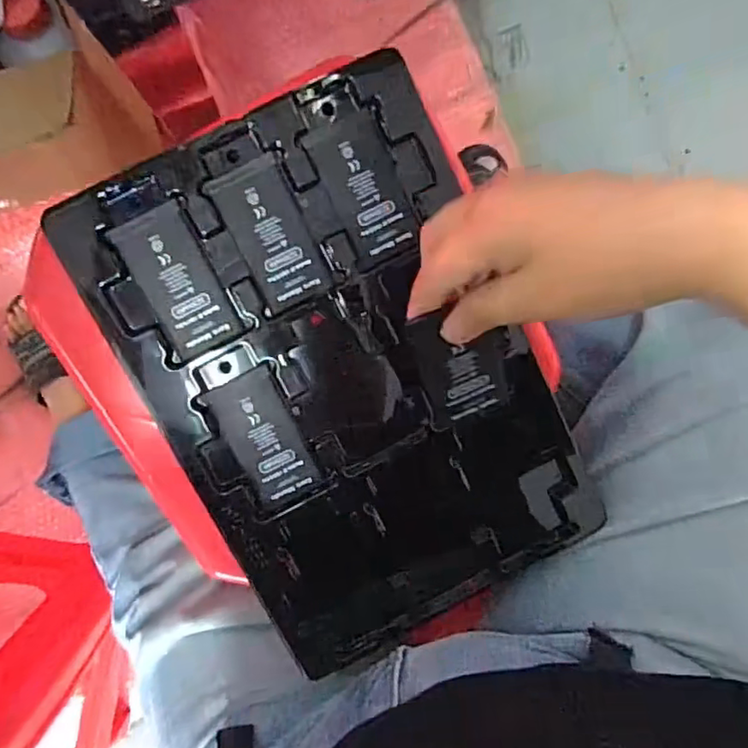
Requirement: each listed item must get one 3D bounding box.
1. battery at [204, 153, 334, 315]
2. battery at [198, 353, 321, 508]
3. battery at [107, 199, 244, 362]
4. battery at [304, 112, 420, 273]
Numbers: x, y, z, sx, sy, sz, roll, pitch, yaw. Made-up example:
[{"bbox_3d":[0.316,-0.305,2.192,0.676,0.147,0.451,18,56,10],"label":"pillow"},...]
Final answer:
[{"bbox_3d":[-0.060,-0.081,0.352,0.044,0.004,0.084,-24,99,-4],"label":"battery"},{"bbox_3d":[-0.069,0.034,0.367,0.041,0.005,0.098,-25,99,-3],"label":"battery"},{"bbox_3d":[-0.115,-0.054,0.349,0.043,0.006,0.085,-26,99,-3],"label":"battery"},{"bbox_3d":[-0.004,-0.109,0.354,0.044,0.004,0.085,-24,99,-4],"label":"battery"}]

